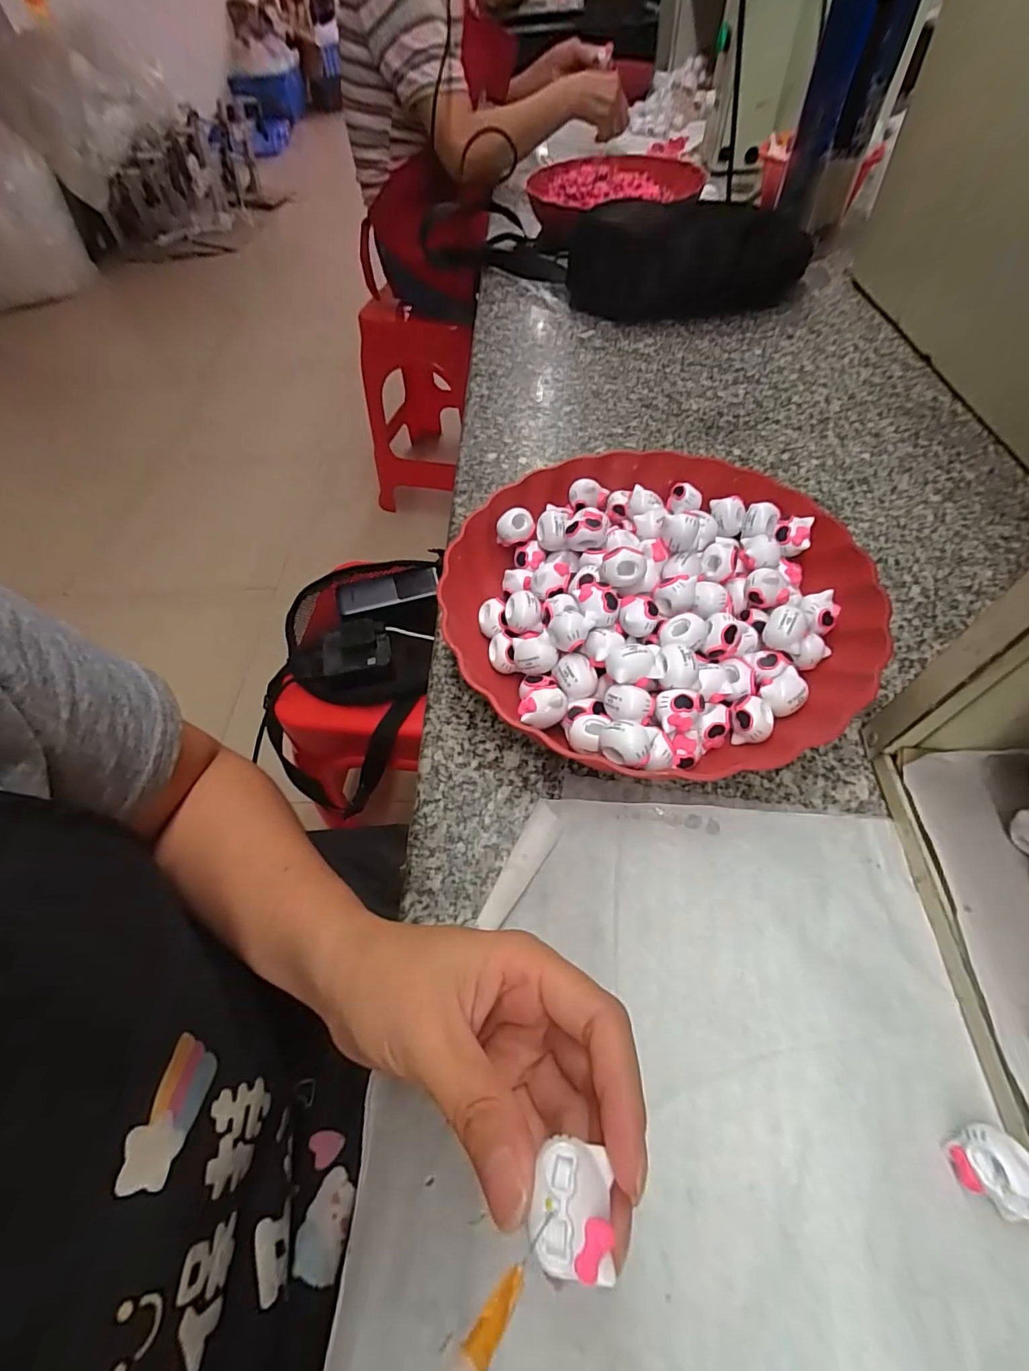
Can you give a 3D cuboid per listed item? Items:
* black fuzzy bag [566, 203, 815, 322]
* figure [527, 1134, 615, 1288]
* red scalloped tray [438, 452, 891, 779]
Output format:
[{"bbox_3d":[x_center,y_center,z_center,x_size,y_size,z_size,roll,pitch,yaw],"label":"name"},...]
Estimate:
[{"bbox_3d":[0.187,-0.451,0.555,0.252,0.094,0.091,3,56,6],"label":"black fuzzy bag"},{"bbox_3d":[0.014,0.128,0.127,0.019,0.007,0.023,3,56,6],"label":"figure"},{"bbox_3d":[0.082,-0.050,0.320,0.240,0.051,0.233,-19,57,-9],"label":"red scalloped tray"}]

